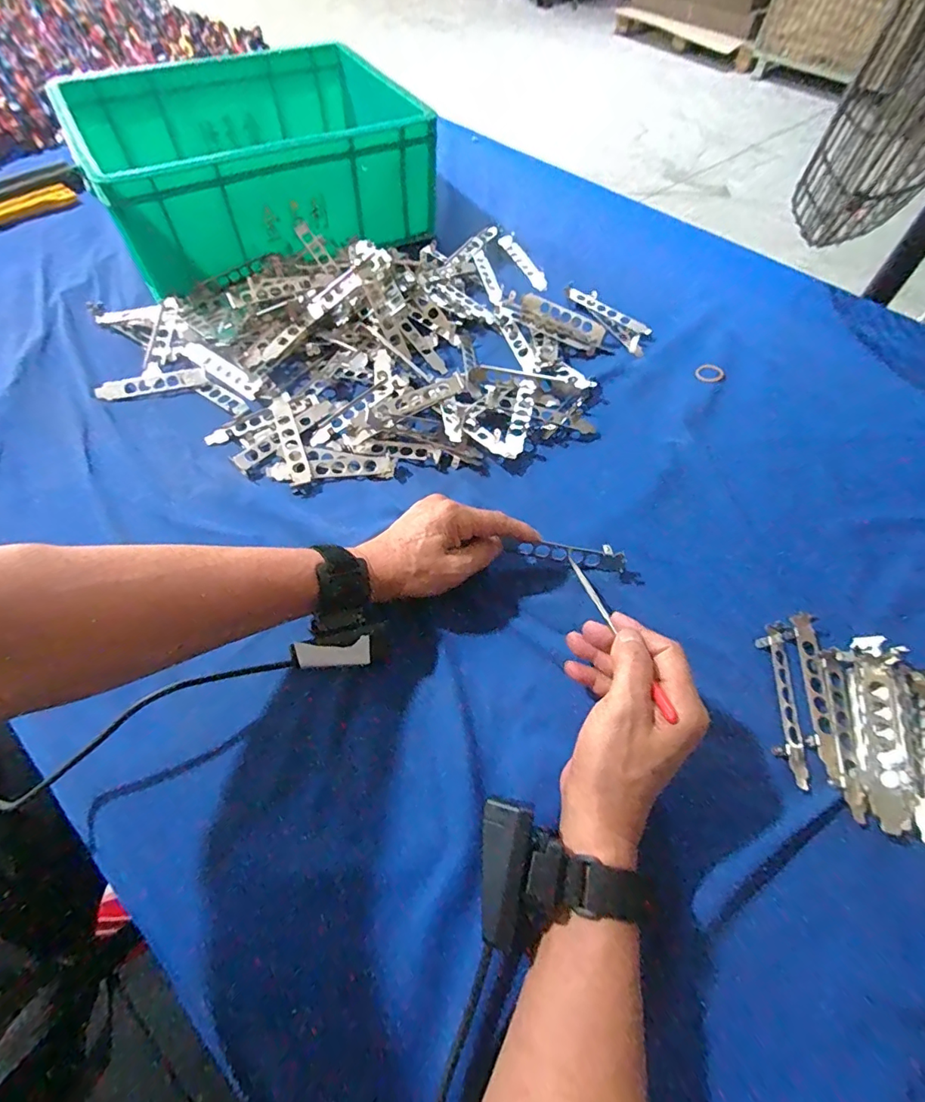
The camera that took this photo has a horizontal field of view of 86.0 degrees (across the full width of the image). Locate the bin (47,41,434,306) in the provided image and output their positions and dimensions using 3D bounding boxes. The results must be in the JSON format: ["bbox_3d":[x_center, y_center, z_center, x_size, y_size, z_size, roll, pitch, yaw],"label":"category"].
[{"bbox_3d":[-0.279,-0.538,0.678,0.392,0.126,0.319,-26,65,-16],"label":"bin"}]

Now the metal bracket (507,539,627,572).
[{"bbox_3d":[0.089,0.001,0.437,0.103,0.019,0.020,8,60,-1],"label":"metal bracket"}]

